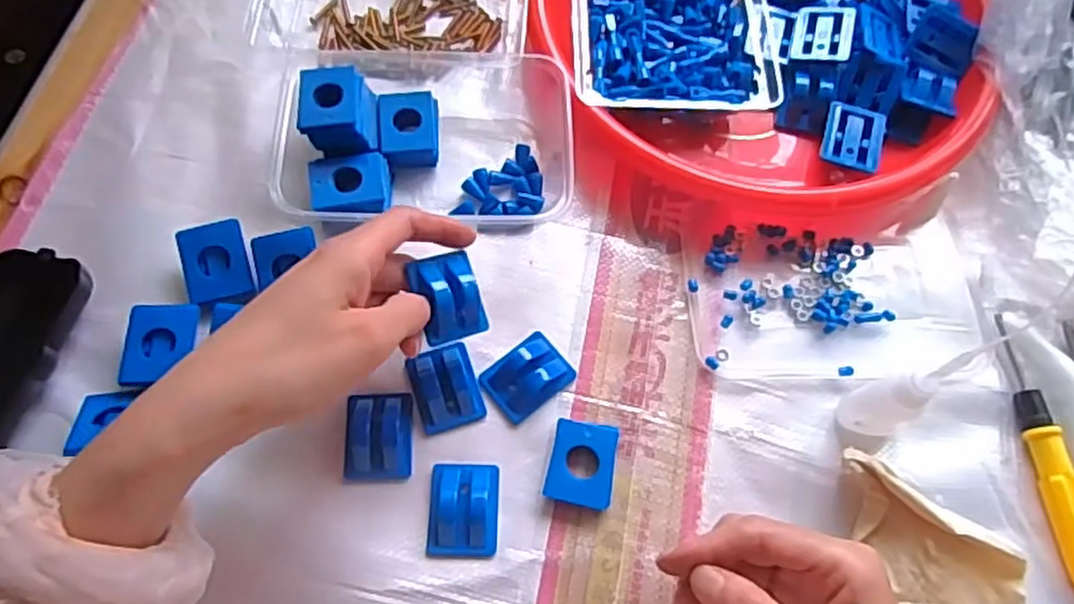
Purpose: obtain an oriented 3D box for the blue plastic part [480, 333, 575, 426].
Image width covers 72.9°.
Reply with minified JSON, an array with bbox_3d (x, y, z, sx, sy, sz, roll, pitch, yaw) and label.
[{"bbox_3d":[-0.005,0.039,0.391,0.045,0.012,0.035,-38,73,-17],"label":"blue plastic part"}]

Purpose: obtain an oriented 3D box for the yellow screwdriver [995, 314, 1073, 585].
[{"bbox_3d":[0.266,0.075,0.378,0.015,0.015,0.140,-2,66,-4],"label":"yellow screwdriver"}]

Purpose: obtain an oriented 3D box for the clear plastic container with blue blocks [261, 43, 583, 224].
[{"bbox_3d":[-0.065,-0.108,0.432,0.165,0.040,0.134,0,66,-3],"label":"clear plastic container with blue blocks"}]

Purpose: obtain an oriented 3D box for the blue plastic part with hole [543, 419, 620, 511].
[{"bbox_3d":[0.023,0.083,0.372,0.033,0.011,0.041,11,66,2],"label":"blue plastic part with hole"}]

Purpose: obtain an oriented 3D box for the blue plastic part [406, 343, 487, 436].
[{"bbox_3d":[-0.048,0.045,0.384,0.034,0.011,0.043,-16,68,-10],"label":"blue plastic part"}]

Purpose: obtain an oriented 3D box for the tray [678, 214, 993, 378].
[{"bbox_3d":[0.169,-0.004,0.414,0.162,0.012,0.093,-2,66,-4],"label":"tray"}]

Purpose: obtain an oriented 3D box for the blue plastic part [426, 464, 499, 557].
[{"bbox_3d":[-0.036,0.103,0.361,0.034,0.009,0.044,2,66,-2],"label":"blue plastic part"}]

